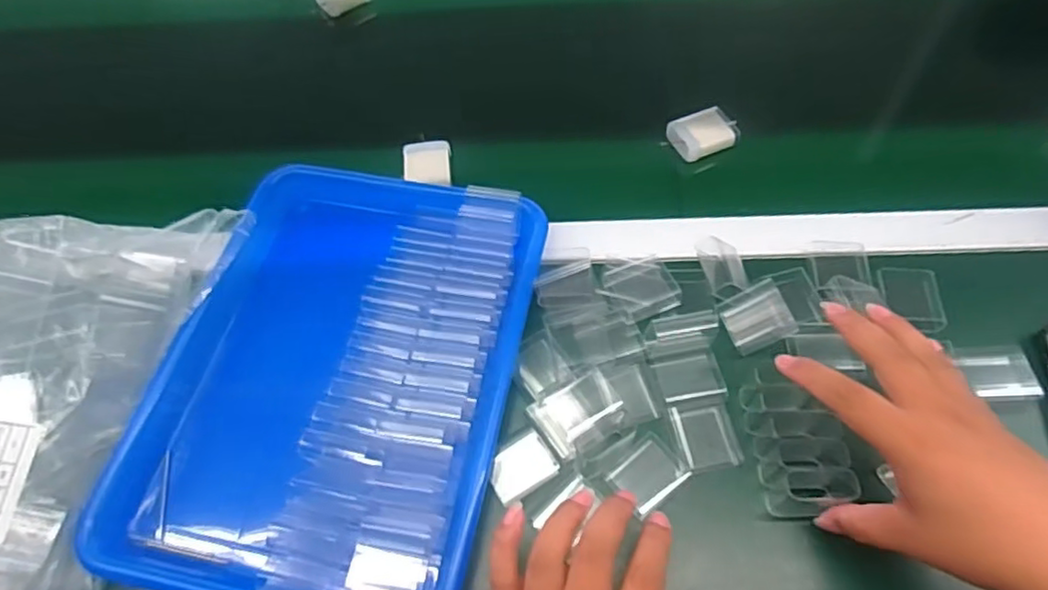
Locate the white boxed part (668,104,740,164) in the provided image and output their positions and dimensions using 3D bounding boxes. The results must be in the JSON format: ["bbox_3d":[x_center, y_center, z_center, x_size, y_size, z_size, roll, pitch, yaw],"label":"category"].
[{"bbox_3d":[0.164,-0.146,0.576,0.059,0.017,0.040,-19,59,-9],"label":"white boxed part"}]

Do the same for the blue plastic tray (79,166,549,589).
[{"bbox_3d":[-0.128,0.051,0.458,0.241,0.049,0.326,10,59,8],"label":"blue plastic tray"}]

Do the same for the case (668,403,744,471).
[{"bbox_3d":[0.124,0.096,0.433,0.039,0.009,0.044,-8,58,-3],"label":"case"}]

